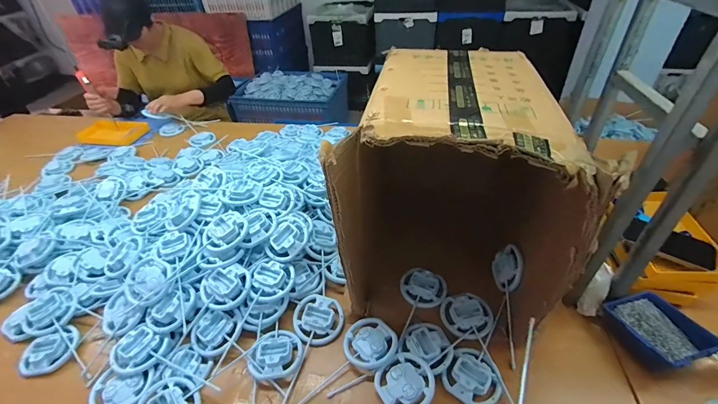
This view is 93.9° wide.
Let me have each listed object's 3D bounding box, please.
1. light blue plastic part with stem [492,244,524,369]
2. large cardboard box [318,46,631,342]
[{"bbox_3d":[0.316,0.200,0.679,0.019,0.091,0.227,14,51,-15],"label":"light blue plastic part with stem"},{"bbox_3d":[0.169,-0.046,0.713,0.383,0.431,0.477,2,40,6],"label":"large cardboard box"}]

